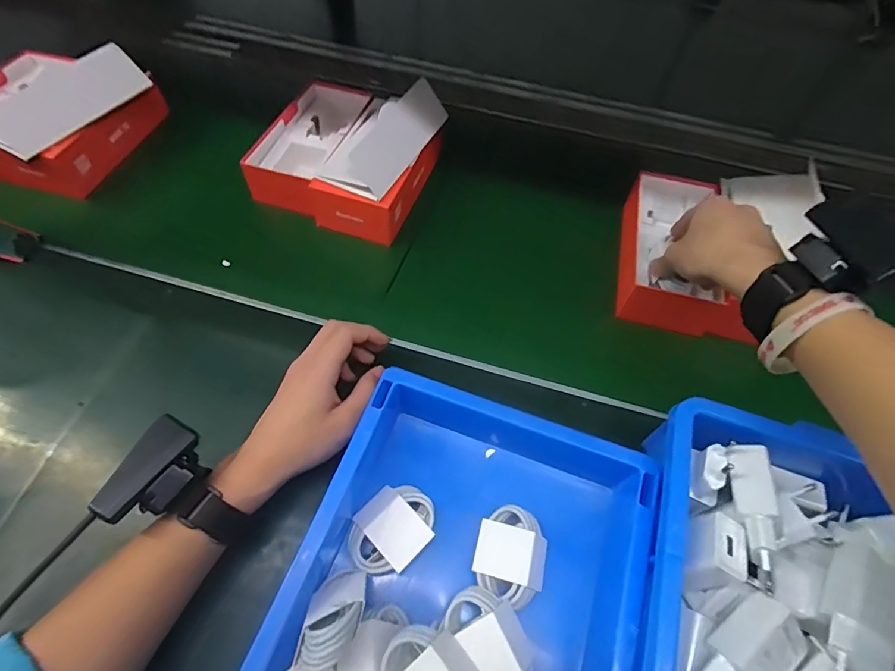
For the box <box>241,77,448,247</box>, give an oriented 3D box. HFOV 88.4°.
[{"bbox_3d":[-0.118,-0.228,0.534,0.187,0.091,0.203,20,58,9],"label":"box"}]

